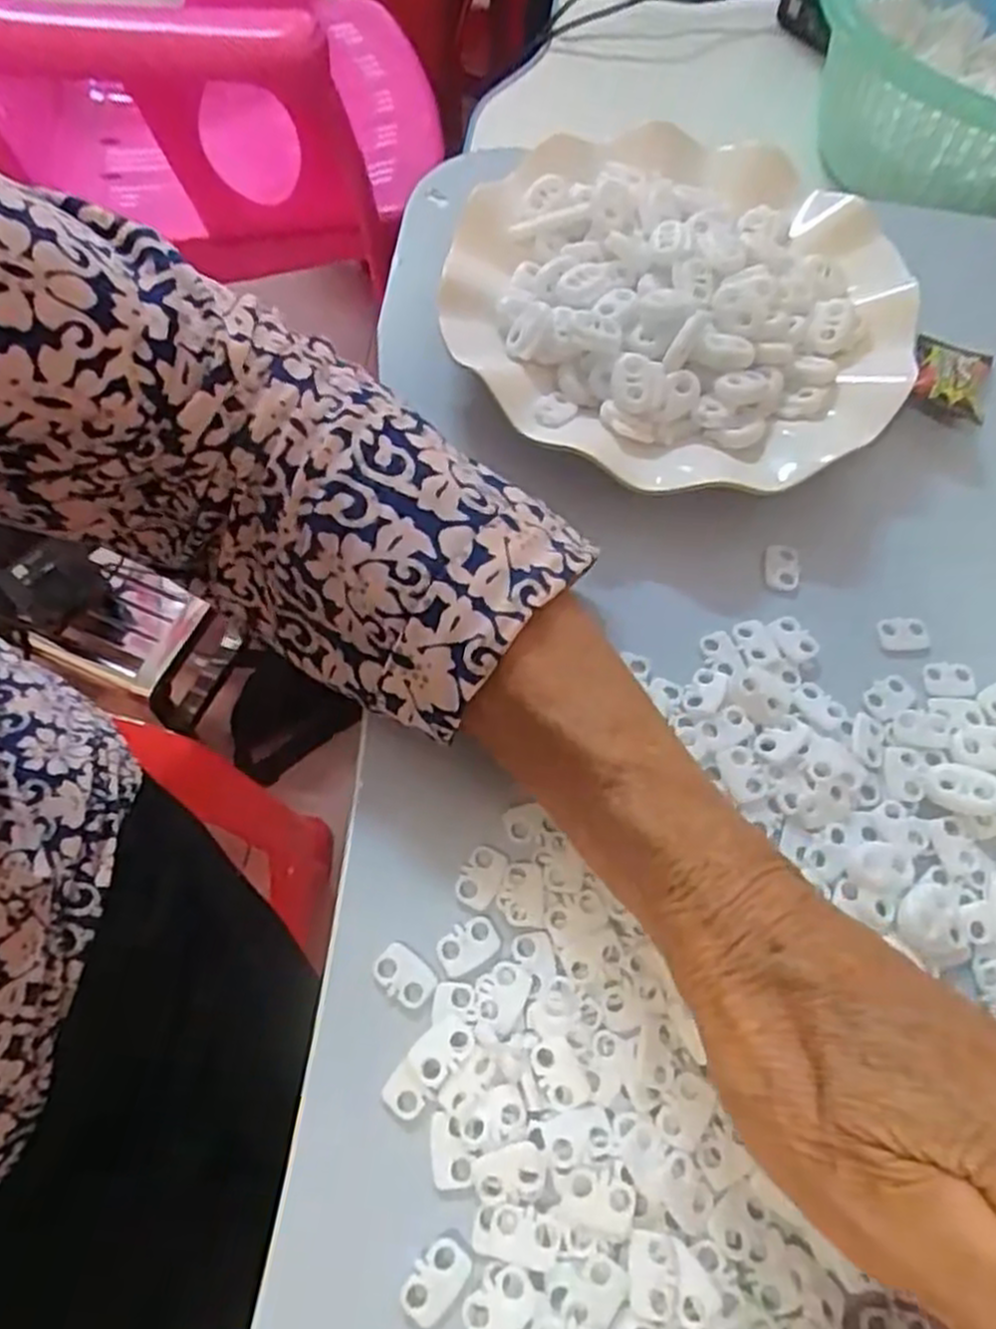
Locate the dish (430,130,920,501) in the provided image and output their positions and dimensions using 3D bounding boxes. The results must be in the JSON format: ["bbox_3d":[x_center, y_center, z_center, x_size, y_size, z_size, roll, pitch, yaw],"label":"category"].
[{"bbox_3d":[0.073,-0.143,0.331,0.179,0.050,0.180,0,62,0],"label":"dish"}]

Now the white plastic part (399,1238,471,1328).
[{"bbox_3d":[-0.016,0.155,0.200,0.012,0.004,0.019,35,68,10],"label":"white plastic part"}]

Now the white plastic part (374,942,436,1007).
[{"bbox_3d":[-0.027,0.090,0.231,0.018,0.004,0.012,35,68,10],"label":"white plastic part"}]

